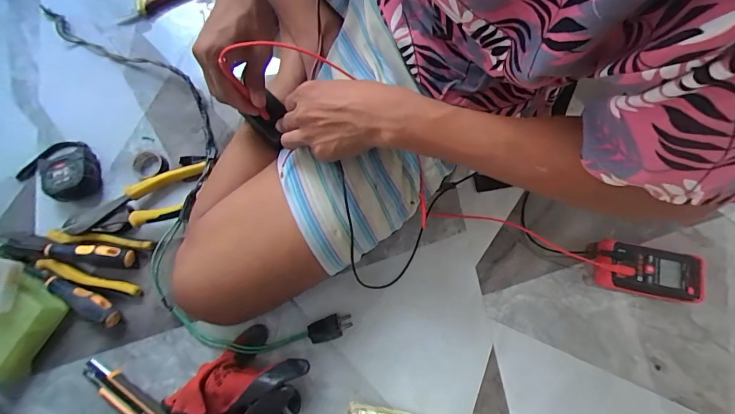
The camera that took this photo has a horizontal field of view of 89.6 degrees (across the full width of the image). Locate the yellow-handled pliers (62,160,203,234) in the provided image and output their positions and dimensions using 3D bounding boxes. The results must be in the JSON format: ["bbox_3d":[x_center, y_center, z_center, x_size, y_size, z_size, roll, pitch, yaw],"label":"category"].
[{"bbox_3d":[-0.297,-0.004,0.485,0.177,0.038,0.068,-23,78,-4],"label":"yellow-handled pliers"}]

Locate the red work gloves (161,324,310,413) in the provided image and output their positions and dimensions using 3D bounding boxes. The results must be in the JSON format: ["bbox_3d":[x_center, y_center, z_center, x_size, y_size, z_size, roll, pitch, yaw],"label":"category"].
[{"bbox_3d":[-0.140,0.225,0.424,0.142,0.065,0.141,0,77,1],"label":"red work gloves"}]

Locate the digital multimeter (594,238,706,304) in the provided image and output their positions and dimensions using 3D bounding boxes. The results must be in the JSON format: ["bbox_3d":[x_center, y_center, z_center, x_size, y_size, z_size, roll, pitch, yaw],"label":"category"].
[{"bbox_3d":[0.351,0.081,0.467,0.122,0.030,0.061,14,78,4],"label":"digital multimeter"}]

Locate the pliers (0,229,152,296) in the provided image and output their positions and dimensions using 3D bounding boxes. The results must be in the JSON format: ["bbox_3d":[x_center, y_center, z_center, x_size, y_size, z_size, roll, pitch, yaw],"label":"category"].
[{"bbox_3d":[-0.364,0.062,0.464,0.154,0.032,0.068,13,80,-14],"label":"pliers"}]

